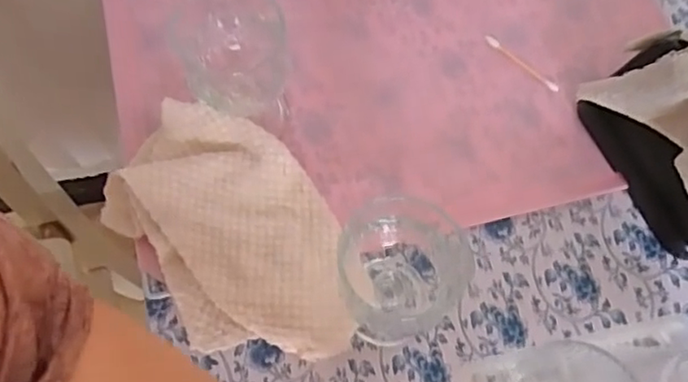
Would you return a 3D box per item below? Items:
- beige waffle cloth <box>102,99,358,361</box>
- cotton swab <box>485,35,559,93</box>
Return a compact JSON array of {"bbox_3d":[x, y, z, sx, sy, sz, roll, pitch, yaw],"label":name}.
[{"bbox_3d":[-0.070,0.029,0.401,0.118,0.037,0.187,-36,73,-16],"label":"beige waffle cloth"},{"bbox_3d":[0.139,-0.101,0.481,0.071,0.004,0.008,42,71,15],"label":"cotton swab"}]

